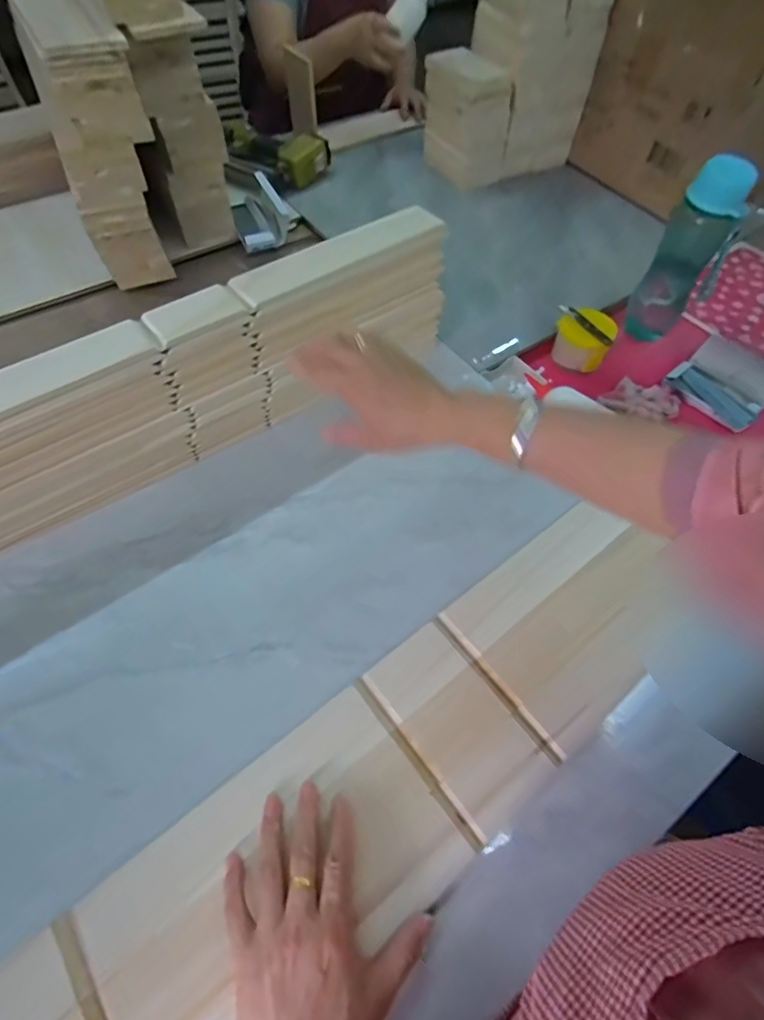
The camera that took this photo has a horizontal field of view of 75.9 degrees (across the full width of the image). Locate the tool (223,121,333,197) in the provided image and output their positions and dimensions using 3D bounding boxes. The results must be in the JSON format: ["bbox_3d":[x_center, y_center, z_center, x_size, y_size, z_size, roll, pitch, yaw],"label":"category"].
[{"bbox_3d":[-0.218,-0.691,0.960,0.210,0.071,0.118,18,59,10],"label":"tool"}]

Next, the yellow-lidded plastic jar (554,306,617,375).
[{"bbox_3d":[0.302,-0.256,0.737,0.082,0.061,0.067,29,62,16],"label":"yellow-lidded plastic jar"}]

